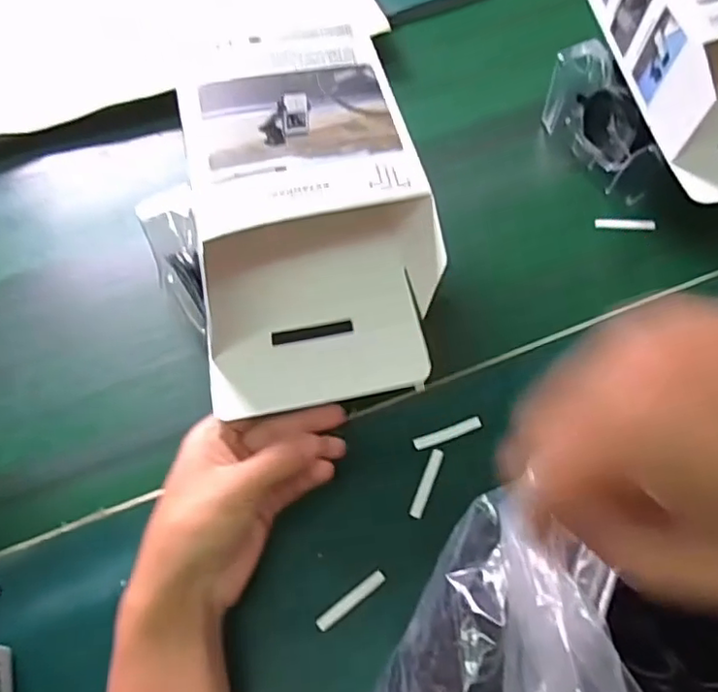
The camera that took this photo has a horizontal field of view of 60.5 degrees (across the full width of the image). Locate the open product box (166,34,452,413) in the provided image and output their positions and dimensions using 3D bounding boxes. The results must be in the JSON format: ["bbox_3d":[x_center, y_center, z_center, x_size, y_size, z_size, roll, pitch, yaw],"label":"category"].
[{"bbox_3d":[-0.033,-0.089,0.391,0.145,0.087,0.238,-8,61,-2],"label":"open product box"}]

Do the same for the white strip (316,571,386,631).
[{"bbox_3d":[-0.004,0.147,0.356,0.046,0.004,0.008,-35,64,-15],"label":"white strip"}]

